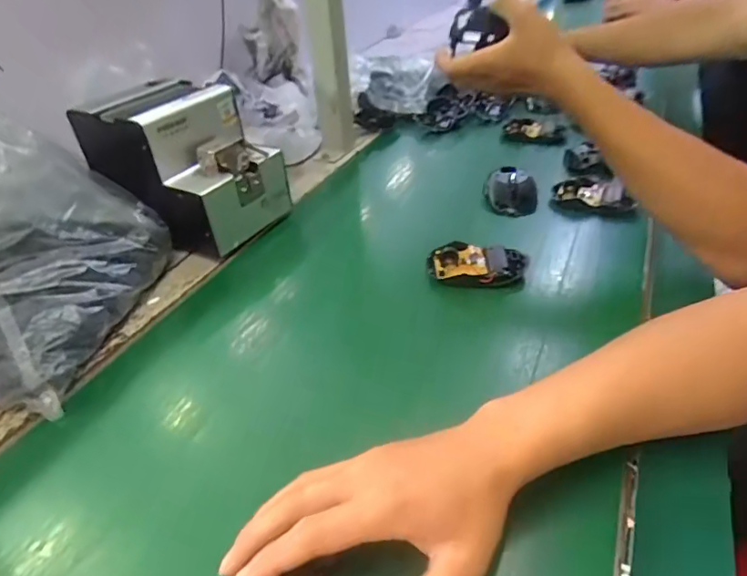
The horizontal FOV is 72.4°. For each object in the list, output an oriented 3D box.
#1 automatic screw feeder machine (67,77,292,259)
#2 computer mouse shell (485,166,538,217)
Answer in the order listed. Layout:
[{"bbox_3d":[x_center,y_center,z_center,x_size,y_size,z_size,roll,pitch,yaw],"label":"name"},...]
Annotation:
[{"bbox_3d":[-0.206,-0.140,0.571,0.177,0.138,0.137,19,41,32],"label":"automatic screw feeder machine"},{"bbox_3d":[0.165,-0.113,0.611,0.059,0.040,0.081,5,35,15],"label":"computer mouse shell"}]

